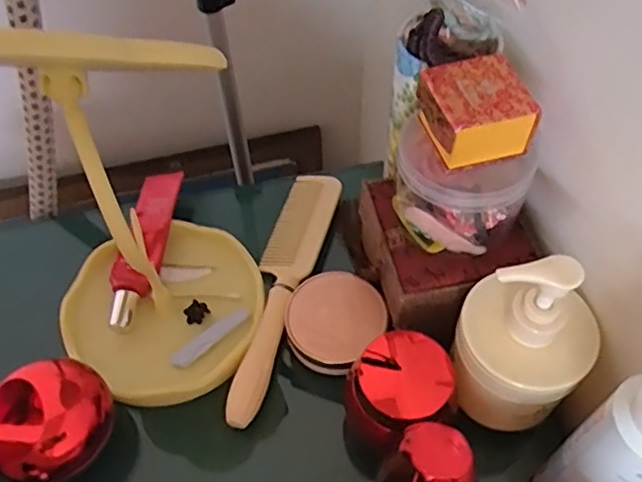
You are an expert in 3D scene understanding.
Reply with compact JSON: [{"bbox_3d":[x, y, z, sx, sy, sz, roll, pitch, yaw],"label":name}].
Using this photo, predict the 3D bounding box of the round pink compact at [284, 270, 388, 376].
[{"bbox_3d":[0.009,0.056,0.443,0.067,0.020,0.069,0,54,0],"label":"round pink compact"}]

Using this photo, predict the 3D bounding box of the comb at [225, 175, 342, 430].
[{"bbox_3d":[-0.033,0.031,0.474,0.044,0.009,0.226,13,55,10],"label":"comb"}]

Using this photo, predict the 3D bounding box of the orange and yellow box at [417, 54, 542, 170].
[{"bbox_3d":[0.089,-0.076,0.364,0.056,0.036,0.052,-14,55,-9],"label":"orange and yellow box"}]

